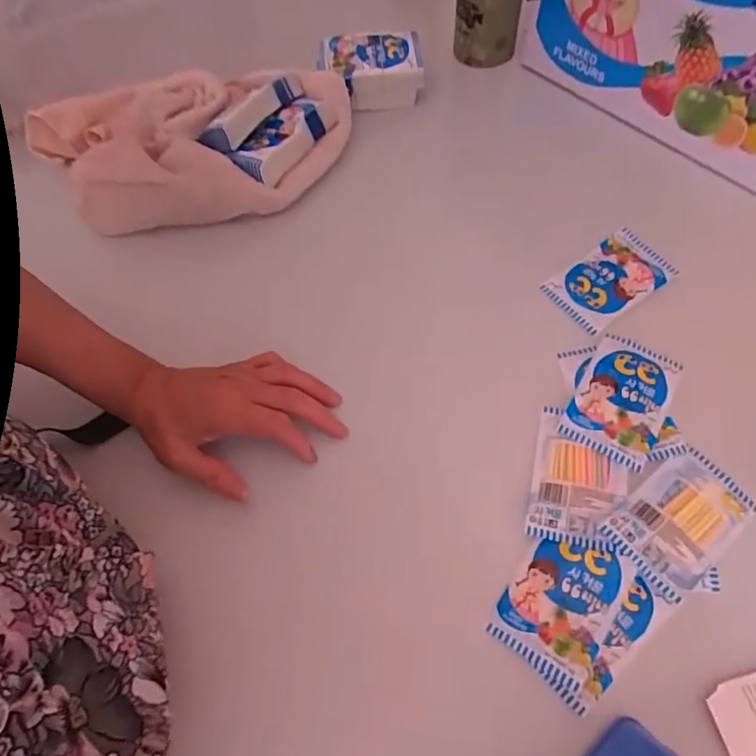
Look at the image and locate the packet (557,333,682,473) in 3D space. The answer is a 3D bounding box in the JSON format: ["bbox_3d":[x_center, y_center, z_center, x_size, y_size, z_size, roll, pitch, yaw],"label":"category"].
[{"bbox_3d":[0.187,0.014,0.420,0.064,0.006,0.099,27,68,15],"label":"packet"}]

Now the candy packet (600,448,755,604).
[{"bbox_3d":[0.209,0.096,0.375,0.097,0.008,0.063,-37,68,-14],"label":"candy packet"}]

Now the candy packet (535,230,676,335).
[{"bbox_3d":[0.200,-0.086,0.472,0.095,0.006,0.060,-35,67,-14],"label":"candy packet"}]

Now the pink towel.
[{"bbox_3d":[-0.175,-0.223,0.529,0.303,0.052,0.167,-14,64,-4],"label":"pink towel"}]

